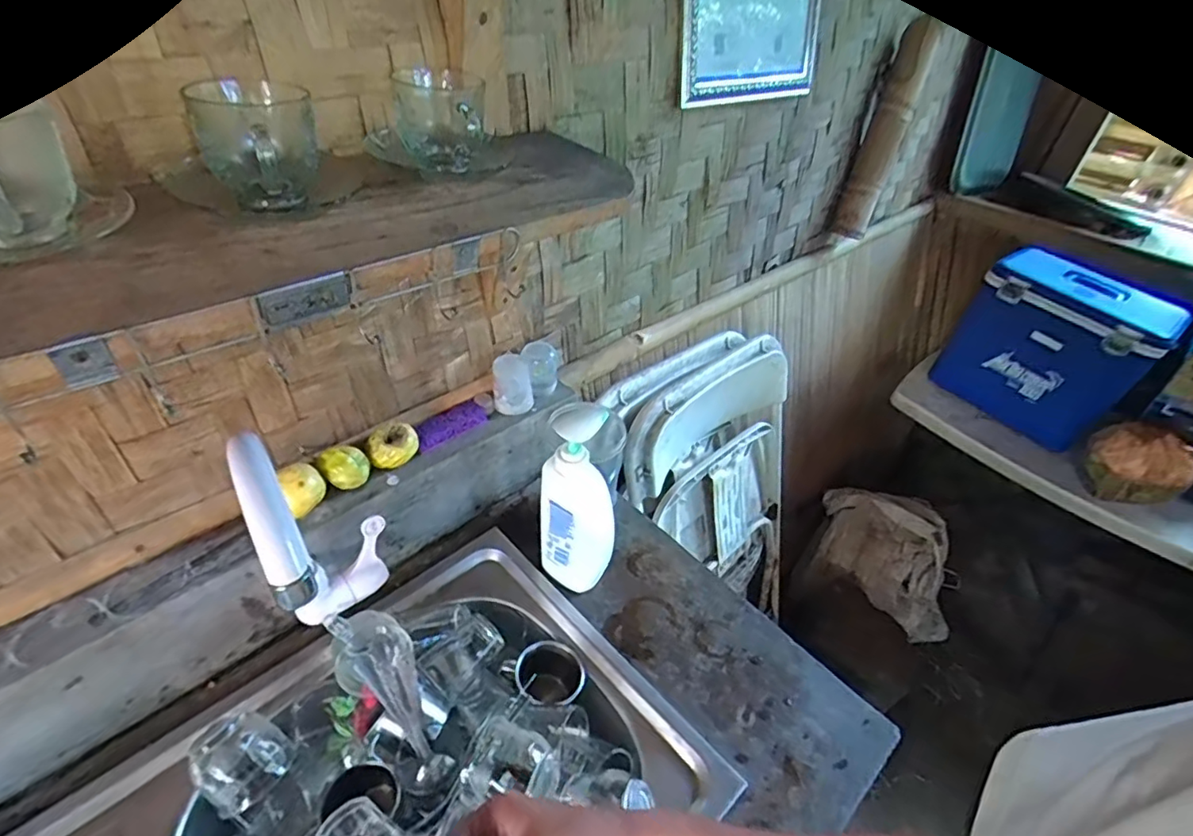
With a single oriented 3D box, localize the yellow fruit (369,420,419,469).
[{"bbox_3d":[-0.235,0.029,0.664,0.052,0.040,0.038,-10,44,-18],"label":"yellow fruit"}]

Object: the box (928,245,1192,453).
[{"bbox_3d":[1.088,-0.173,1.389,0.360,0.333,0.270,36,49,29],"label":"box"}]

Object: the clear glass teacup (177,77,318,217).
[{"bbox_3d":[-0.242,-0.191,0.416,0.078,0.077,0.082,-14,45,-22],"label":"clear glass teacup"}]

